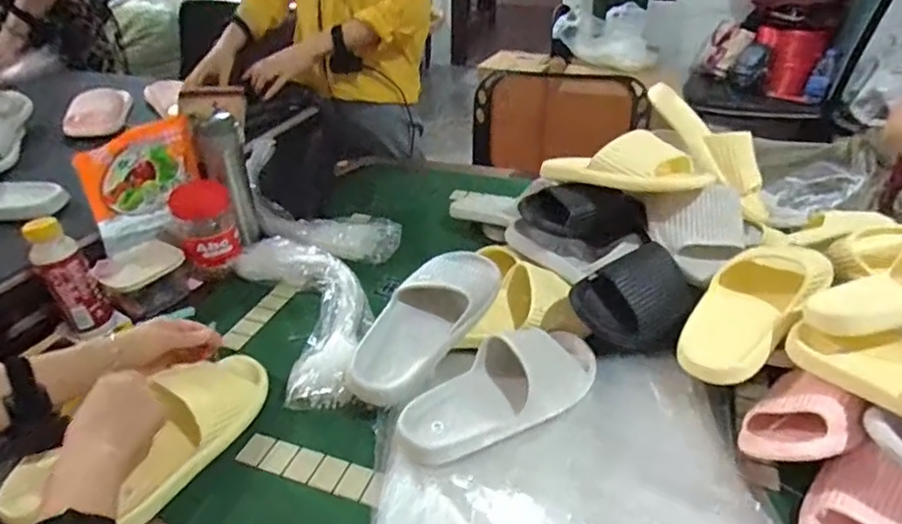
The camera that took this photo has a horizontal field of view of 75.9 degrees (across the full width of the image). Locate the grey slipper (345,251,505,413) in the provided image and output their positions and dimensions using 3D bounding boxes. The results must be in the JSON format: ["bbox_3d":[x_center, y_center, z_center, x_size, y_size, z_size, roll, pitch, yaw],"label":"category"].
[{"bbox_3d":[-0.030,0.068,0.733,0.099,0.068,0.250,20,39,28],"label":"grey slipper"}]

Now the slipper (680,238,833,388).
[{"bbox_3d":[0.349,0.050,0.660,0.110,0.076,0.214,27,43,35],"label":"slipper"}]

